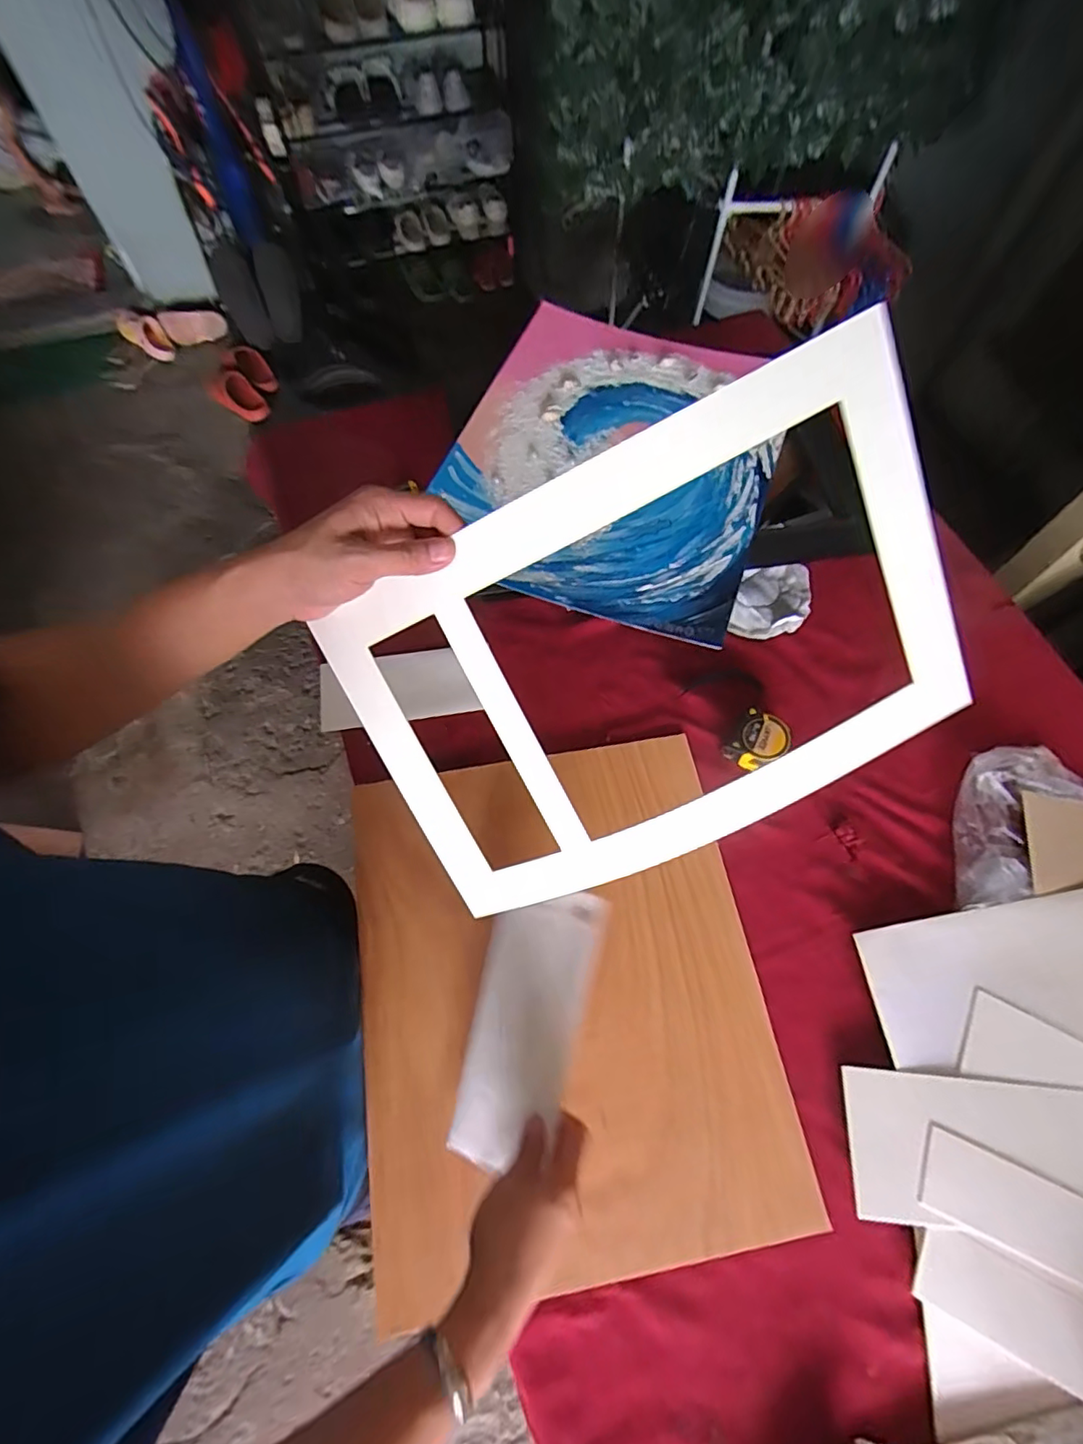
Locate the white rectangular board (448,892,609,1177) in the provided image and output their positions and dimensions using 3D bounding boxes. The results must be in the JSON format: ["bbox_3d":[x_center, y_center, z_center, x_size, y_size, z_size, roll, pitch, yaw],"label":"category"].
[{"bbox_3d":[-0.015,0.271,0.523,0.103,0.014,0.235,10,79,26],"label":"white rectangular board"}]

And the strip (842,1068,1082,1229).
[{"bbox_3d":[0.496,0.398,0.521,0.423,0.009,0.115,4,67,2],"label":"strip"}]

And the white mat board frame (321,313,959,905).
[{"bbox_3d":[0.077,-0.037,0.407,0.426,0.053,0.277,-25,106,9],"label":"white mat board frame"}]

